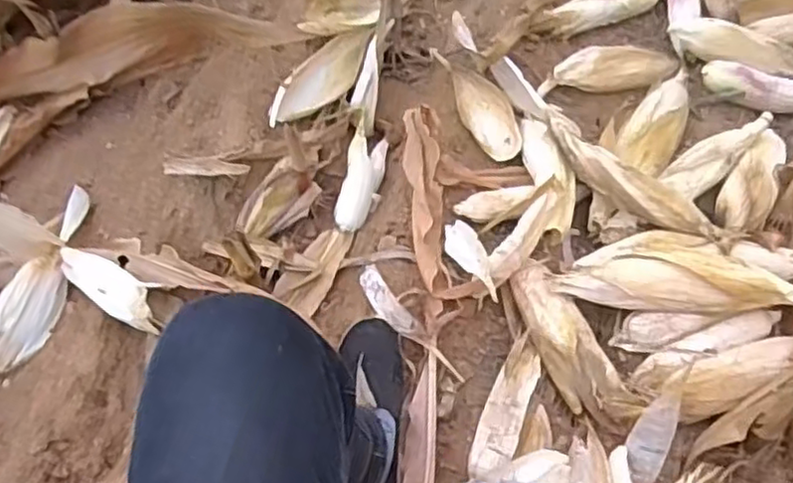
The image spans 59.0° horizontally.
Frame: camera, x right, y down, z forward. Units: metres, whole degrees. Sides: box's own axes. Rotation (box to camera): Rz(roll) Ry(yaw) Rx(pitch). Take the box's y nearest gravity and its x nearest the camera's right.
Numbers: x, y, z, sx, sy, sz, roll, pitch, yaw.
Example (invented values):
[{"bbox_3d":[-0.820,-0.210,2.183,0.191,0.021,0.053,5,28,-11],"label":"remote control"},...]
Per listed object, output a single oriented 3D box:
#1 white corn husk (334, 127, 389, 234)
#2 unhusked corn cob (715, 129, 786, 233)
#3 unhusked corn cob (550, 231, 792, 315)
[{"bbox_3d":[-0.054,-0.100,1.097,0.057,0.042,0.185,8,61,10],"label":"white corn husk"},{"bbox_3d":[0.513,-0.090,1.003,0.069,0.059,0.214,22,64,17],"label":"unhusked corn cob"},{"bbox_3d":[0.369,0.039,0.918,0.305,0.085,0.123,8,61,10],"label":"unhusked corn cob"}]

